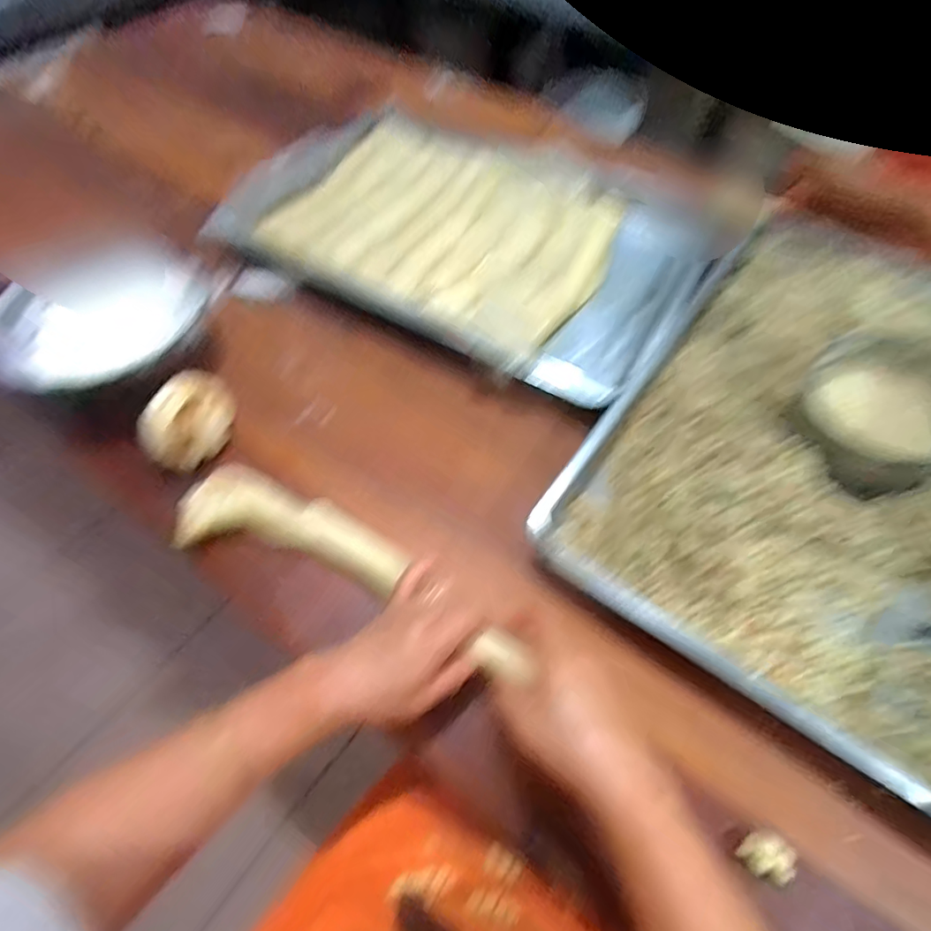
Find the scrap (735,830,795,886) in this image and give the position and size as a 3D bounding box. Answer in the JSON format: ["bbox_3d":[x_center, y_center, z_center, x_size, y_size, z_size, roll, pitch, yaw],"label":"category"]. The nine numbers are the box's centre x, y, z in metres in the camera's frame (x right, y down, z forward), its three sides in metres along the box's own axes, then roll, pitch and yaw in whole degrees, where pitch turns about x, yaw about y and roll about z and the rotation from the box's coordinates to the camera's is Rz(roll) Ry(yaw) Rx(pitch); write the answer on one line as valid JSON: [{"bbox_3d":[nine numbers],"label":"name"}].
[{"bbox_3d":[0.220,0.285,0.373,0.035,0.024,0.030,15,64,12],"label":"scrap"}]

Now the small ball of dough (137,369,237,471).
[{"bbox_3d":[-0.301,-0.051,0.559,0.072,0.064,0.107,31,68,18],"label":"small ball of dough"}]

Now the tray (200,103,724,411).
[{"bbox_3d":[0.001,-0.331,0.721,0.621,0.061,0.400,28,67,17],"label":"tray"}]

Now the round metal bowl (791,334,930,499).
[{"bbox_3d":[0.385,-0.054,0.475,0.151,0.059,0.140,0,59,0],"label":"round metal bowl"}]

